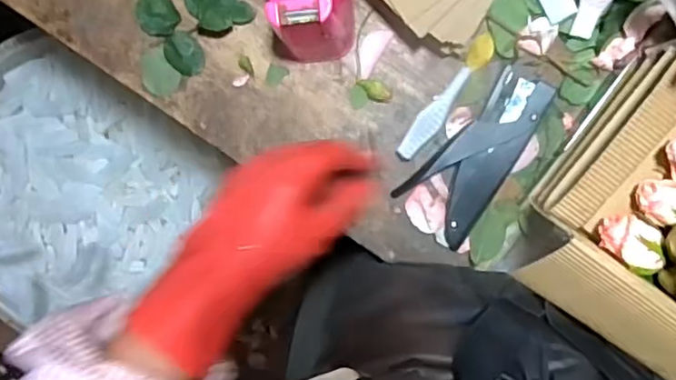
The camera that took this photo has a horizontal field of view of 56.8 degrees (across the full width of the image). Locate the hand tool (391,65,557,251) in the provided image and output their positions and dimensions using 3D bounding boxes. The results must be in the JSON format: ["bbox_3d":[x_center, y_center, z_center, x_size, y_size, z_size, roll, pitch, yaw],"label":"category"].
[{"bbox_3d":[0.124,-0.027,0.528,0.071,0.020,0.148,41,98,-1],"label":"hand tool"}]

